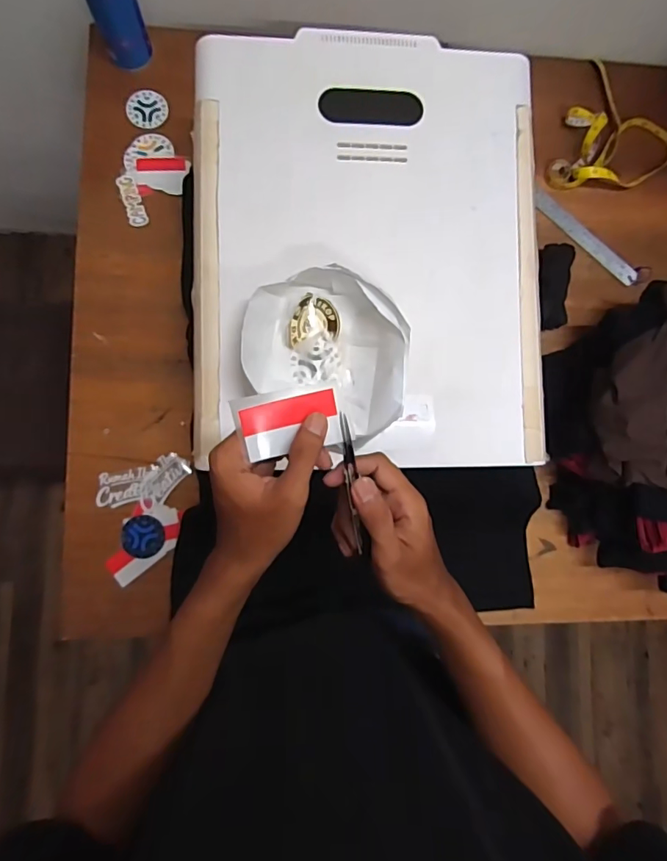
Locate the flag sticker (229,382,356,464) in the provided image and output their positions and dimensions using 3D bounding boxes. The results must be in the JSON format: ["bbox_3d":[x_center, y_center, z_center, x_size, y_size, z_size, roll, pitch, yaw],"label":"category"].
[{"bbox_3d":[-0.029,-0.007,0.359,0.083,0.006,0.045,-10,99,-12],"label":"flag sticker"}]

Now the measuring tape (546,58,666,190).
[{"bbox_3d":[0.420,-0.458,0.759,0.193,0.052,0.193,-42,89,-8],"label":"measuring tape"}]

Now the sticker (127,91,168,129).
[{"bbox_3d":[-0.279,-0.481,0.735,0.057,0.004,0.058,-1,93,-12],"label":"sticker"}]

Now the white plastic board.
[{"bbox_3d":[0.043,-0.211,0.563,0.392,0.028,0.493,0,84,-5],"label":"white plastic board"}]

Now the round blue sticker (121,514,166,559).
[{"bbox_3d":[-0.259,0.145,0.665,0.055,0.004,0.058,1,84,-5],"label":"round blue sticker"}]

